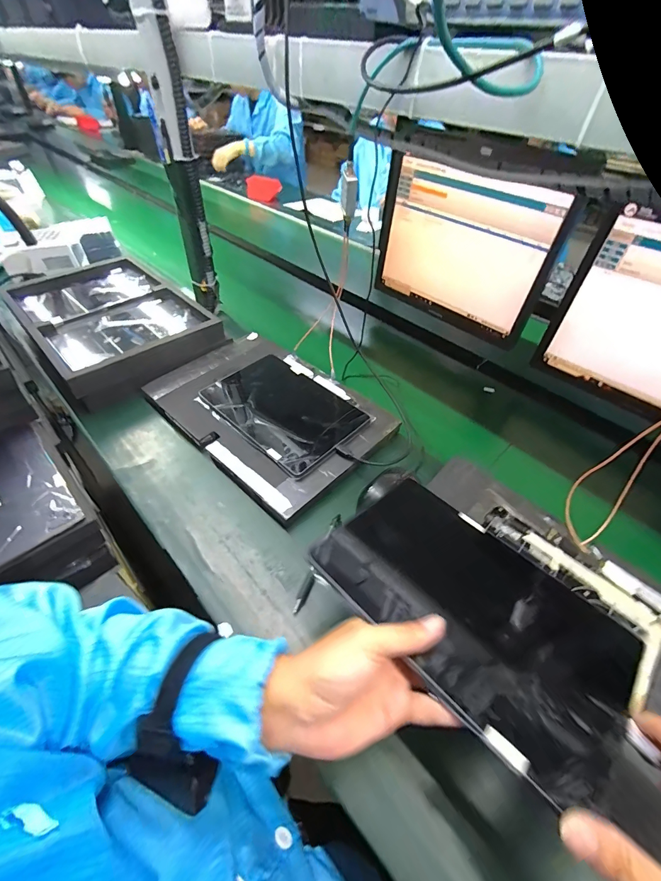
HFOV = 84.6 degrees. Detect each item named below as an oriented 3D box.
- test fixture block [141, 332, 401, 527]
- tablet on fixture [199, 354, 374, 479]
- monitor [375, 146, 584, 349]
[{"bbox_3d":[-0.111,-0.059,0.634,0.383,0.043,0.260,37,55,27],"label":"test fixture block"},{"bbox_3d":[-0.079,-0.057,0.618,0.253,0.014,0.176,34,56,27],"label":"tablet on fixture"},{"bbox_3d":[0.254,-0.388,0.744,0.048,0.266,0.380,-31,56,-28],"label":"monitor"}]

